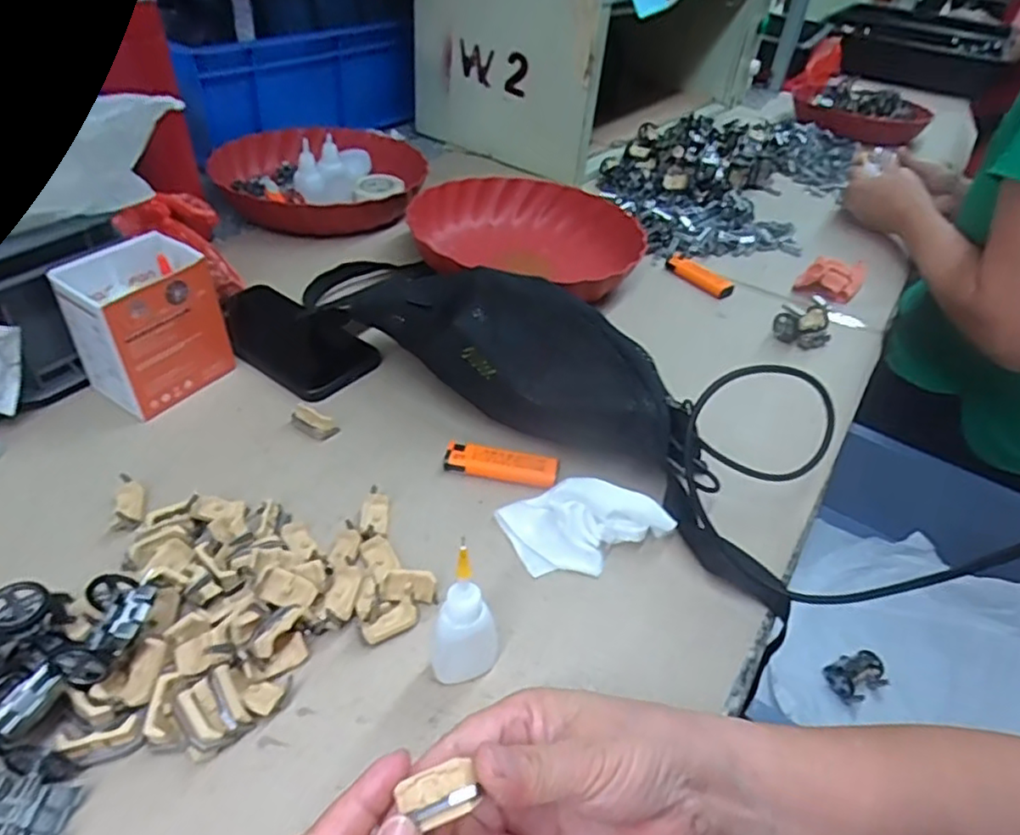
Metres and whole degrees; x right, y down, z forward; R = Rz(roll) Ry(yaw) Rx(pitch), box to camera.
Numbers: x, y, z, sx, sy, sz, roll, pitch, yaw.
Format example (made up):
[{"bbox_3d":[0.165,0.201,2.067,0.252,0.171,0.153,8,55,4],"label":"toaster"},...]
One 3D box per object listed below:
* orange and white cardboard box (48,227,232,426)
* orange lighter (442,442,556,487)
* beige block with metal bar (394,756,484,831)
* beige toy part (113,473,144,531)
[{"bbox_3d":[-0.271,-0.071,0.488,0.068,0.098,0.090,27,45,21],"label":"orange and white cardboard box"},{"bbox_3d":[-0.006,0.033,0.461,0.079,0.014,0.023,13,42,7],"label":"orange lighter"},{"bbox_3d":[-0.025,0.135,0.233,0.028,0.010,0.016,-31,46,9],"label":"beige block with metal bar"},{"bbox_3d":[-0.242,0.054,0.412,0.017,0.012,0.038,-10,44,-18],"label":"beige toy part"}]

